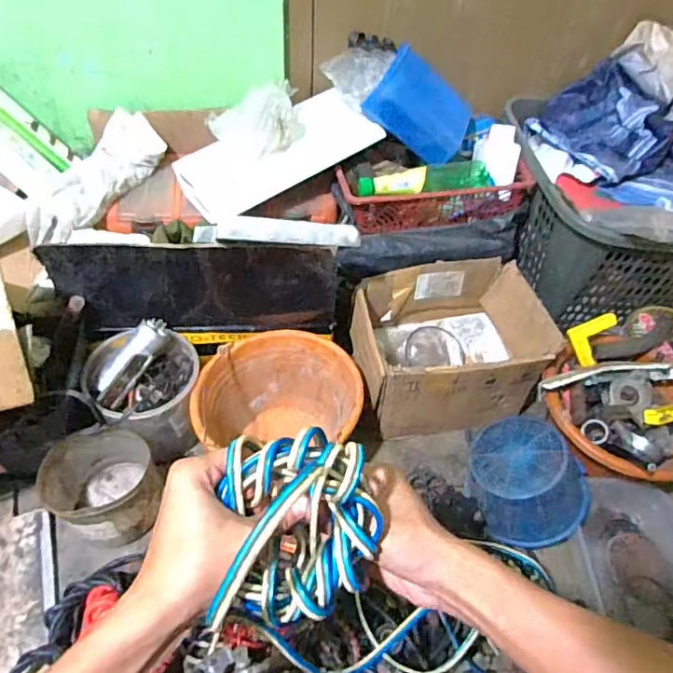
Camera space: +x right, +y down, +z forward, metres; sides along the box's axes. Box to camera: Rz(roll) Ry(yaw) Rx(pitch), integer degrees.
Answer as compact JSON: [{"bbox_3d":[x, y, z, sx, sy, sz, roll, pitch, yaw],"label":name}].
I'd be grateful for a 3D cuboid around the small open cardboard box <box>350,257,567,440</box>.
[{"bbox_3d":[0.188,0.020,0.960,0.306,0.180,0.234,-8,52,-10],"label":"small open cardboard box"}]

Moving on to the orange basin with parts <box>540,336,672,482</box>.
[{"bbox_3d":[0.456,0.115,0.850,0.250,0.078,0.240,2,51,-2],"label":"orange basin with parts"}]

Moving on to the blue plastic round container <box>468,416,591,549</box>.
[{"bbox_3d":[0.292,0.222,0.834,0.153,0.110,0.168,-15,48,28],"label":"blue plastic round container"}]

